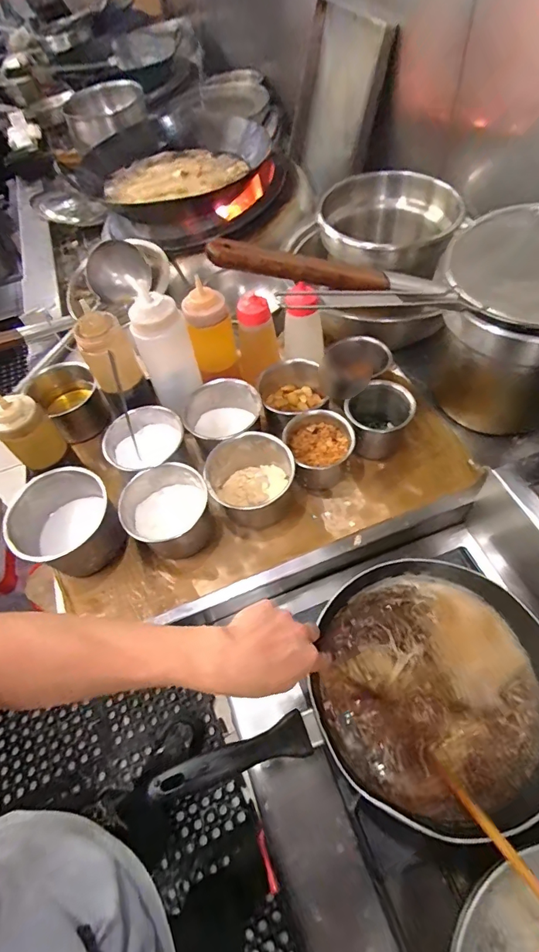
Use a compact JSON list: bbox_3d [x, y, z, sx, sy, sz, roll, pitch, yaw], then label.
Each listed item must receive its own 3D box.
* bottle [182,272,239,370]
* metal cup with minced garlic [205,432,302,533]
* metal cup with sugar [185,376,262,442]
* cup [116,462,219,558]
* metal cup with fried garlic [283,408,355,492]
[{"bbox_3d":[-0.091,-0.219,0.705,0.065,0.156,0.055,-17,57,-6],"label":"bottle"},{"bbox_3d":[-0.020,0.007,0.655,0.130,0.090,0.108,-23,57,-10],"label":"metal cup with minced garlic"},{"bbox_3d":[-0.068,-0.089,0.710,0.110,0.085,0.121,-2,56,4],"label":"metal cup with sugar"},{"bbox_3d":[-0.143,0.054,0.642,0.119,0.085,0.114,-2,56,4],"label":"cup"},{"bbox_3d":[0.076,-0.043,0.666,0.089,0.069,0.090,-2,56,4],"label":"metal cup with fried garlic"}]

